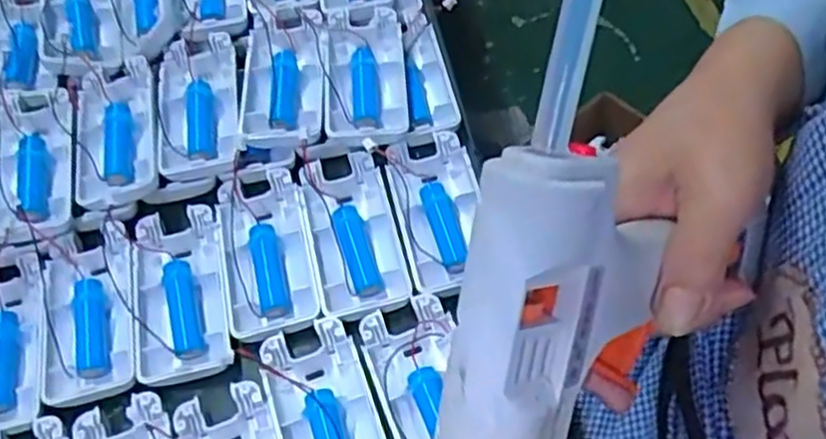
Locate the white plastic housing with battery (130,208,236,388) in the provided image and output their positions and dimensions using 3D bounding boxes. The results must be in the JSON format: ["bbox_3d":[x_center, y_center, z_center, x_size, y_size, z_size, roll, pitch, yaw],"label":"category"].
[{"bbox_3d":[-0.116,0.038,0.367,0.046,0.018,0.091,-15,58,-3],"label":"white plastic housing with battery"}]

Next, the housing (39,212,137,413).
[{"bbox_3d":[-0.162,0.046,0.369,0.044,0.019,0.094,-18,58,-4],"label":"housing"}]

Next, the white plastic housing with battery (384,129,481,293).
[{"bbox_3d":[0.013,-0.007,0.389,0.044,0.026,0.082,-14,58,-2],"label":"white plastic housing with battery"}]

